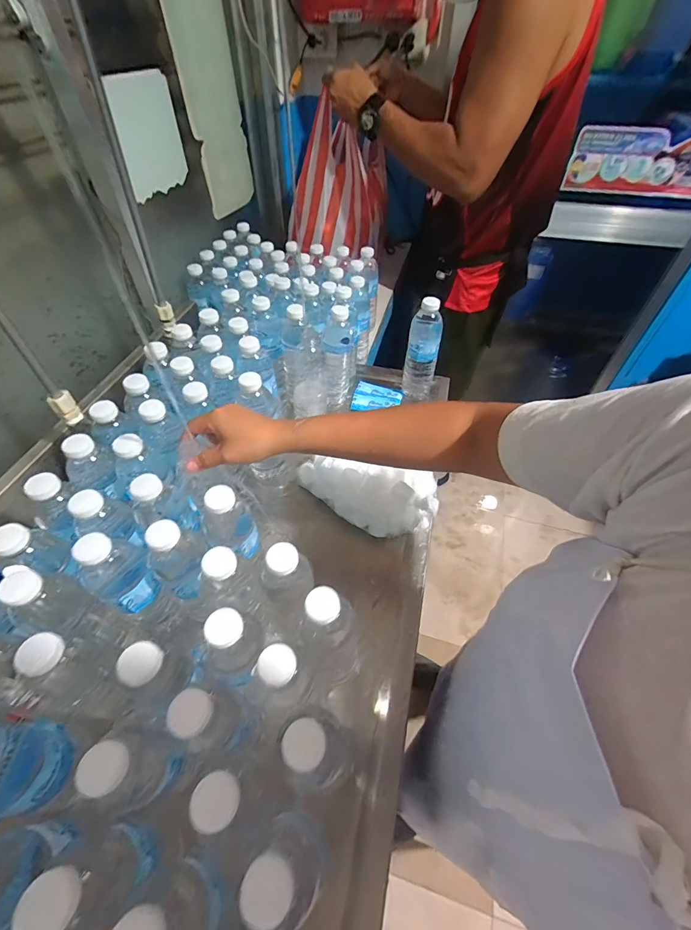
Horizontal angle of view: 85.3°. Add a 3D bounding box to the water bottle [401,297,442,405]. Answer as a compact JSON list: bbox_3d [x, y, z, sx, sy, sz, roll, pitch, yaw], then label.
[{"bbox_3d":[0.155,-0.229,0.746,0.063,0.213,0.059,9,51,7],"label":"water bottle"}]

